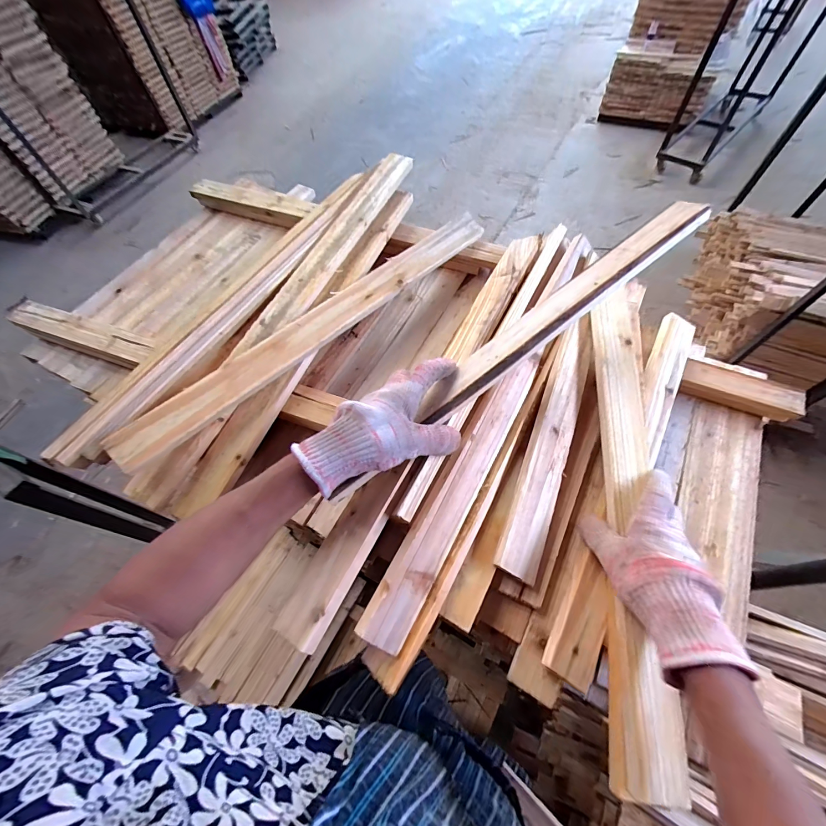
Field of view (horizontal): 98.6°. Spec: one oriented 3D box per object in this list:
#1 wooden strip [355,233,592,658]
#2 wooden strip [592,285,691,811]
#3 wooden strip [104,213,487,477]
[{"bbox_3d":[0.107,-0.021,0.407,0.041,0.030,0.555,25,65,16],"label":"wooden strip"},{"bbox_3d":[0.220,0.078,0.365,0.051,0.026,0.483,7,69,7],"label":"wooden strip"},{"bbox_3d":[-0.101,-0.127,0.459,0.555,0.011,0.043,-41,91,-22],"label":"wooden strip"}]

